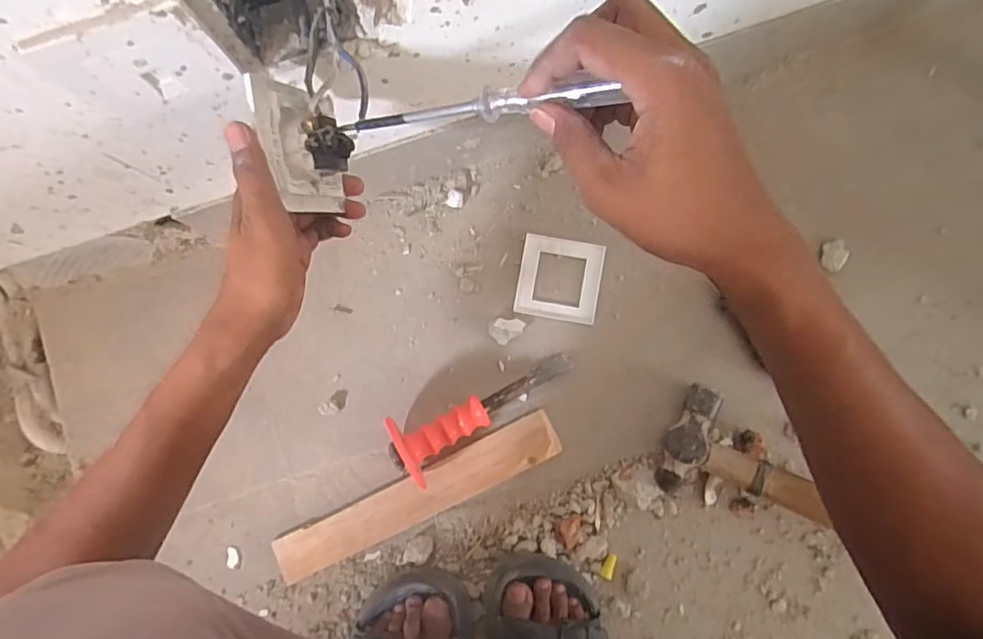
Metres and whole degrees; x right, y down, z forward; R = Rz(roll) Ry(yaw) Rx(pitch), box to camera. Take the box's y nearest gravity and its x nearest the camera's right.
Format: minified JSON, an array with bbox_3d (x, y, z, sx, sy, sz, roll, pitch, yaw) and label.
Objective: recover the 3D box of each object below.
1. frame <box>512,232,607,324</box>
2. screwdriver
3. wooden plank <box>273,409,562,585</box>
[{"bbox_3d":[0.074,-0.044,0.583,0.087,0.007,0.087,10,85,3],"label":"frame"},{"bbox_3d":[-0.017,-0.118,0.302,0.181,0.011,0.012,6,84,31],"label":"screwdriver"},{"bbox_3d":[-0.077,0.185,0.563,0.311,0.011,0.046,-26,85,-1],"label":"wooden plank"}]

